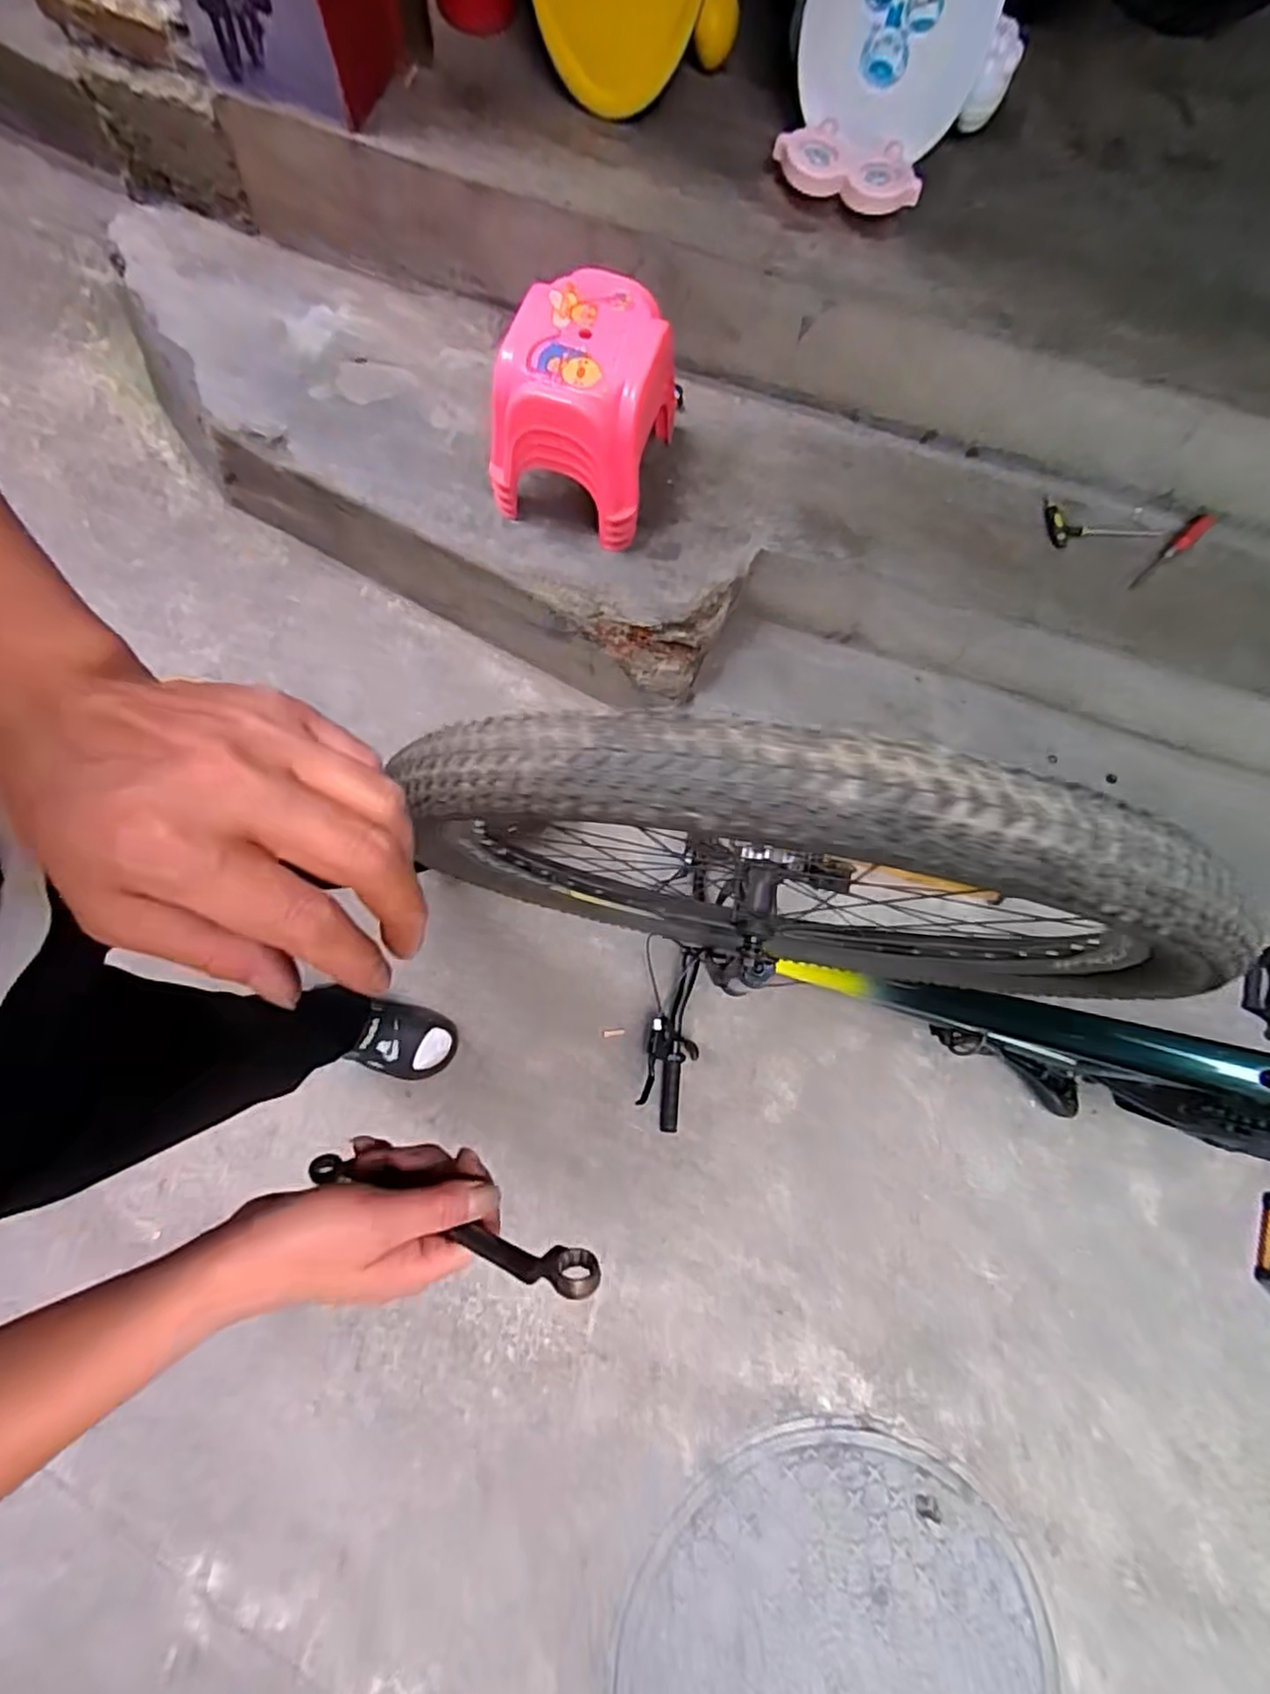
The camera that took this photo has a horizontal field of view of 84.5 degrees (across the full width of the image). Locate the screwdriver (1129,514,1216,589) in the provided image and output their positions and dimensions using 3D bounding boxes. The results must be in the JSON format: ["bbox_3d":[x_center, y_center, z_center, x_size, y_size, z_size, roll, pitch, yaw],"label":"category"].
[{"bbox_3d":[0.954,-0.525,1.238,0.206,0.022,0.032,-41,82,-12],"label":"screwdriver"}]

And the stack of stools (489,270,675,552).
[{"bbox_3d":[-0.081,-0.669,1.087,0.244,0.240,0.272,14,75,0],"label":"stack of stools"}]

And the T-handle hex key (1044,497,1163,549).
[{"bbox_3d":[0.820,-0.574,1.229,0.200,0.022,0.089,-3,76,-5],"label":"T-handle hex key"}]

